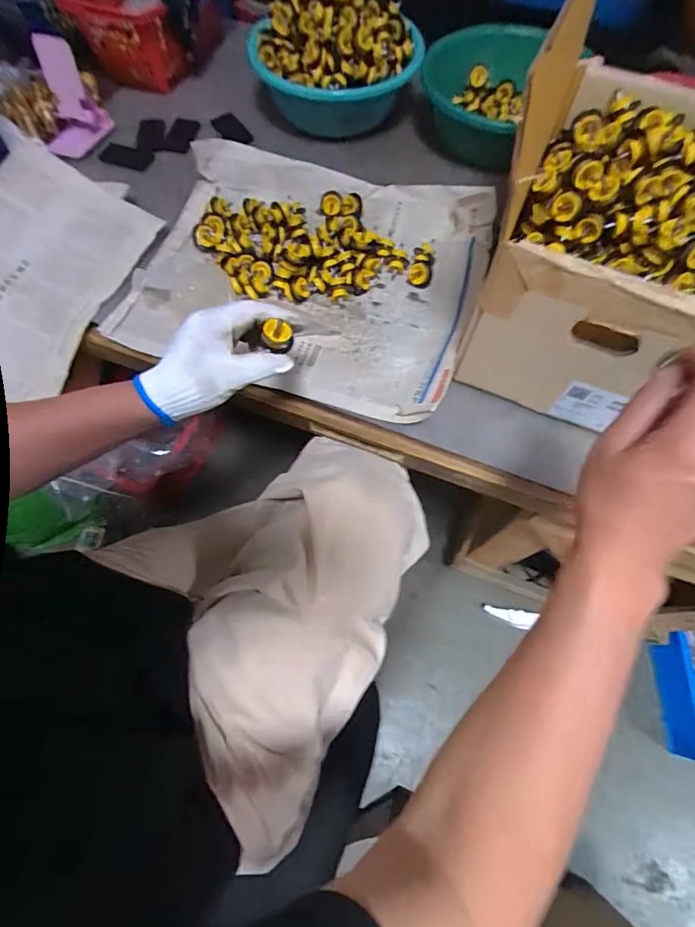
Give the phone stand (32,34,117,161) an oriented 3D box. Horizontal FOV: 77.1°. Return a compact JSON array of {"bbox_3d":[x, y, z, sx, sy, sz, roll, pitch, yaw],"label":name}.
[{"bbox_3d":[-0.436,-0.561,0.673,0.081,0.126,0.076,10,67,5],"label":"phone stand"}]

